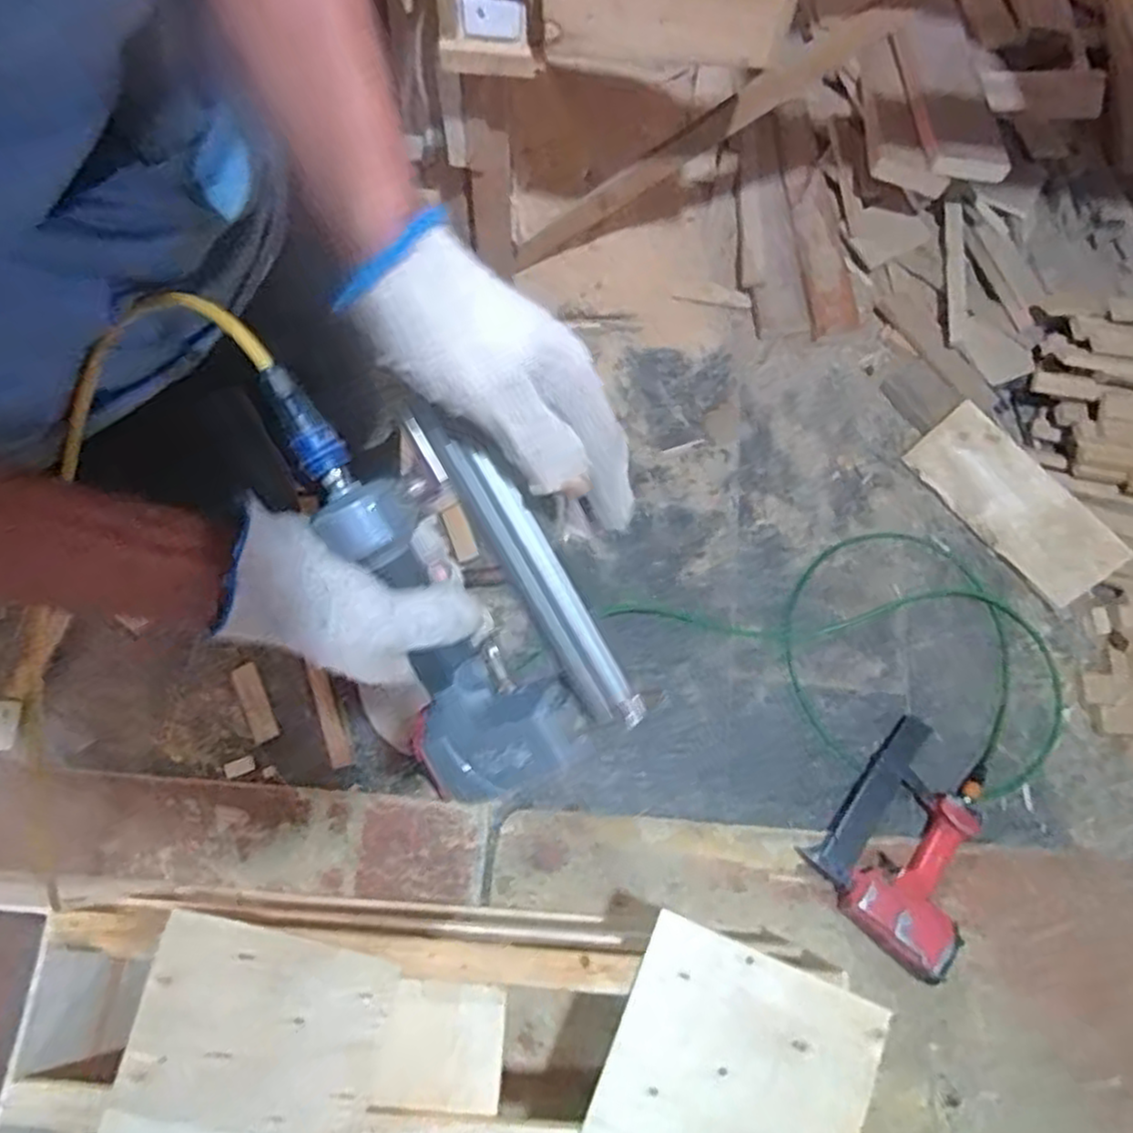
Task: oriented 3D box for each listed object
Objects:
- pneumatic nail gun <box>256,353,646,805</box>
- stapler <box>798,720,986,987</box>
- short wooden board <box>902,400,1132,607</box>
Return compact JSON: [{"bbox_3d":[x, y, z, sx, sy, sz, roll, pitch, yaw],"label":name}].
[{"bbox_3d":[-0.053,-0.004,0.408,0.133,0.075,0.243,-22,100,31],"label":"pneumatic nail gun"},{"bbox_3d":[0.525,0.407,1.088,0.226,0.083,0.311,43,76,12],"label":"stapler"},{"bbox_3d":[0.772,-0.111,1.271,0.143,0.012,0.364,-45,73,21],"label":"short wooden board"}]

